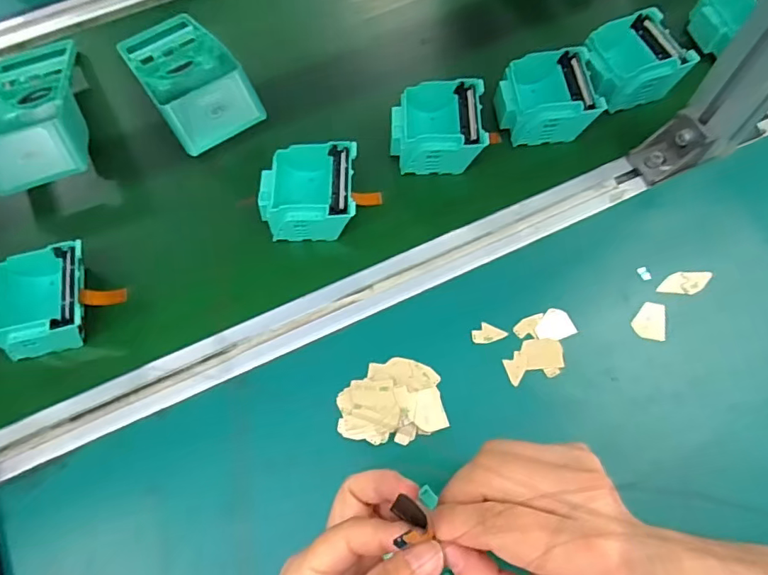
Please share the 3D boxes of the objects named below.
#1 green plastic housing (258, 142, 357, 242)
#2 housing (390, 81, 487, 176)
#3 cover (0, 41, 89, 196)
[{"bbox_3d":[-0.063,-0.078,0.416,0.077,0.036,0.076,0,74,-5],"label":"green plastic housing"},{"bbox_3d":[0.046,-0.140,0.441,0.078,0.039,0.072,0,74,-5],"label":"housing"},{"bbox_3d":[-0.331,-0.171,0.463,0.090,0.058,0.194,-20,67,-8],"label":"cover"}]

